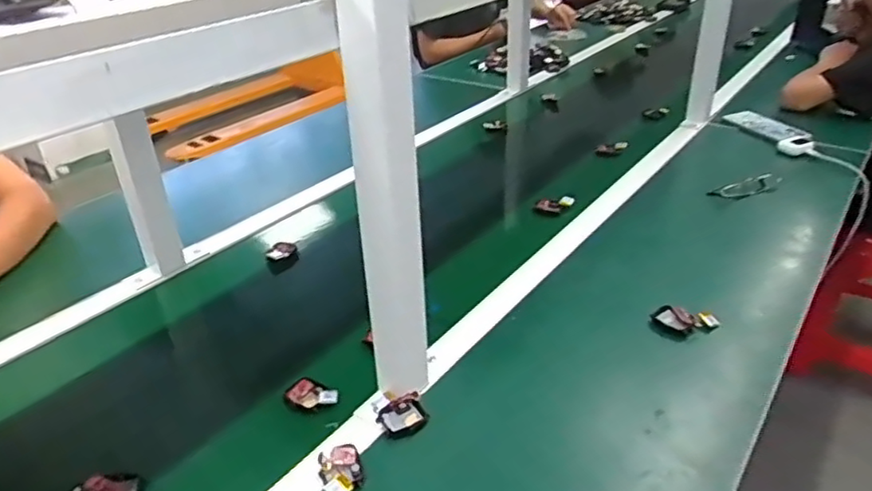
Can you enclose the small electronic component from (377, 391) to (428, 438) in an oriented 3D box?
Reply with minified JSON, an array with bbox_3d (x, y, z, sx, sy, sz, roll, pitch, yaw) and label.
[{"bbox_3d":[-0.032,0.170,0.636,0.046,0.017,0.041,-16,34,-22],"label":"small electronic component"}]

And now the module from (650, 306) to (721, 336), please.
[{"bbox_3d":[0.297,0.089,0.751,0.074,0.019,0.033,8,32,16],"label":"module"}]

